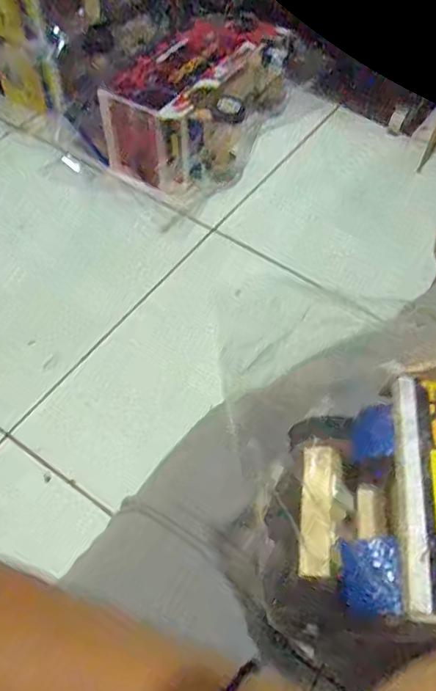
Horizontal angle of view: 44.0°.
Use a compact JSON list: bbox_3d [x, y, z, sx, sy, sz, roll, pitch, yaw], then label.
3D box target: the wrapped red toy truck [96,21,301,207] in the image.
[{"bbox_3d":[-0.014,-0.402,0.865,0.184,0.132,0.346,24,59,13],"label":"wrapped red toy truck"}]

